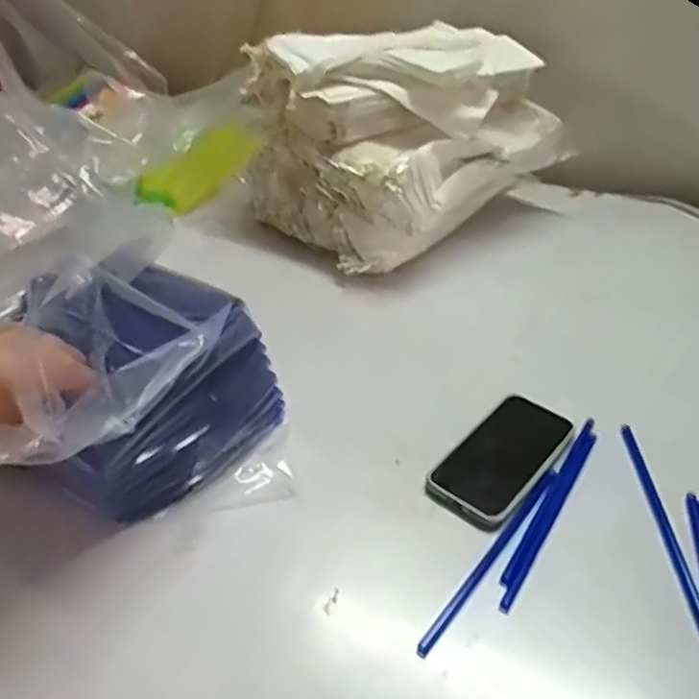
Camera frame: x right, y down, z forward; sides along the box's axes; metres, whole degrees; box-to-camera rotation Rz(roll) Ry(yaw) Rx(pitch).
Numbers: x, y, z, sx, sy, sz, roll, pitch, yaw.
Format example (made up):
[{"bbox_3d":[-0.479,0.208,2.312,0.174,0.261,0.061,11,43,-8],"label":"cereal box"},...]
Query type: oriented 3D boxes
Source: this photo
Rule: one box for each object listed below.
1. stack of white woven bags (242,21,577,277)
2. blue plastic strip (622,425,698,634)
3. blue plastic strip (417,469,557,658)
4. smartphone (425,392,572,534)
[{"bbox_3d":[0.085,-0.303,0.939,0.384,0.236,0.288,-26,46,-30],"label":"stack of white woven bags"},{"bbox_3d":[0.271,0.148,0.571,0.012,0.006,0.214,3,39,1],"label":"blue plastic strip"},{"bbox_3d":[0.119,0.165,0.536,0.009,0.004,0.215,27,45,29],"label":"blue plastic strip"},{"bbox_3d":[0.144,0.099,0.612,0.078,0.010,0.159,30,47,31],"label":"smartphone"}]

